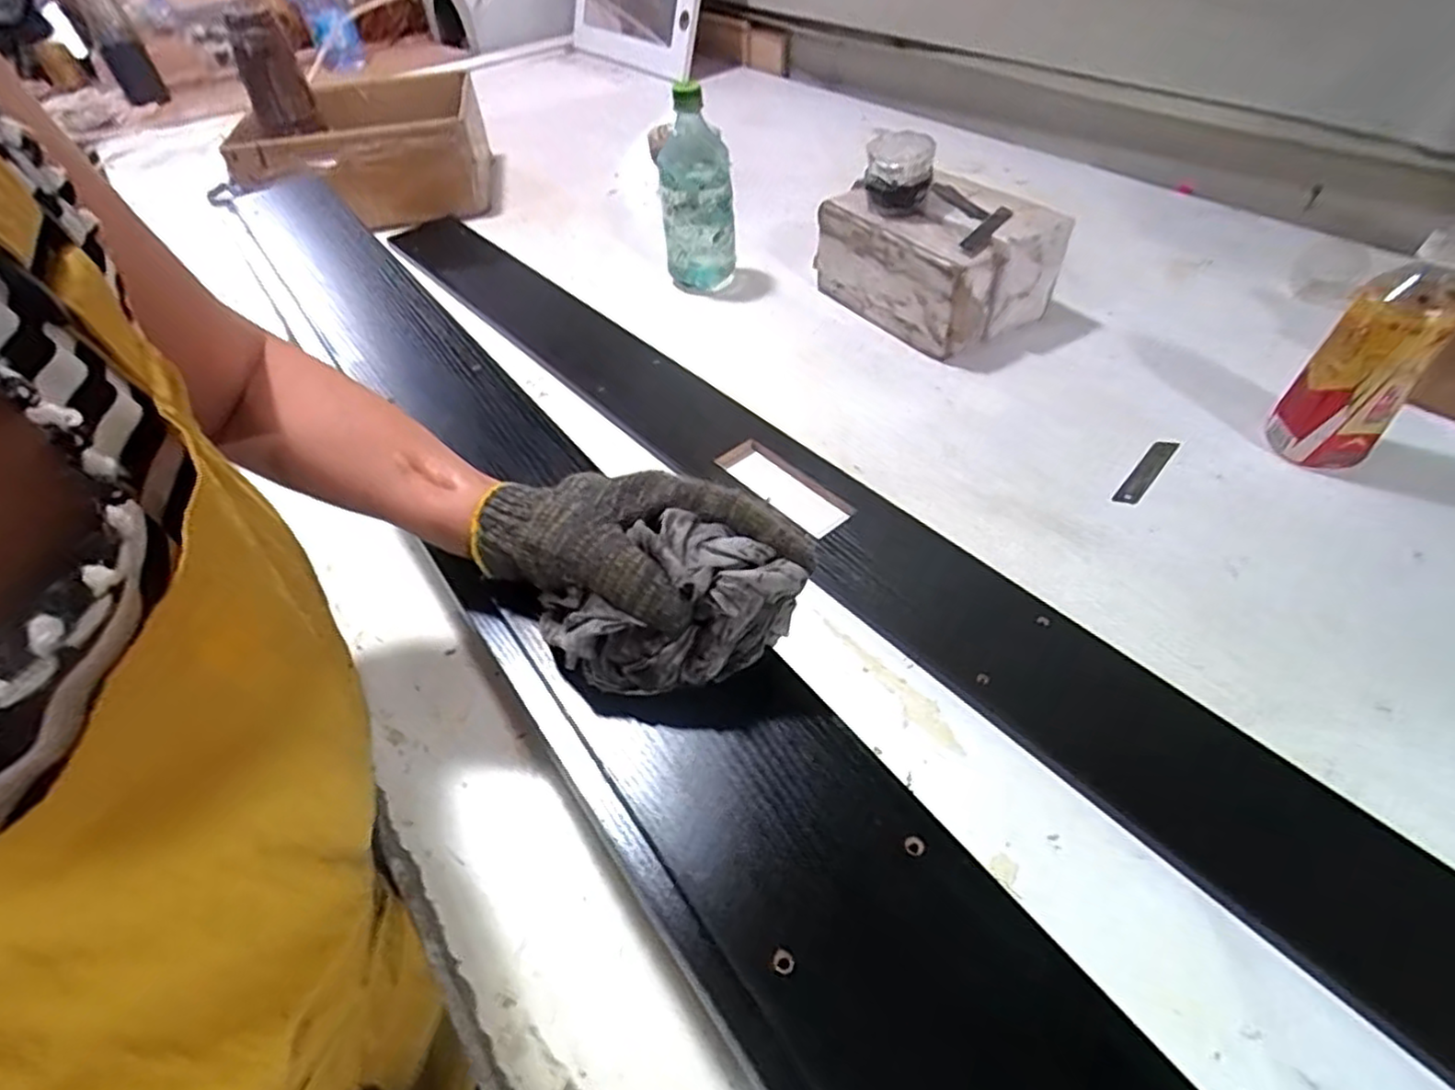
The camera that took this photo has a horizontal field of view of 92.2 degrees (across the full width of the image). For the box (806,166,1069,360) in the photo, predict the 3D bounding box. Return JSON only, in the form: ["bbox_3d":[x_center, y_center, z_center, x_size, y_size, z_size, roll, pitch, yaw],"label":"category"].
[{"bbox_3d":[0.218,-0.308,0.749,0.140,0.115,0.224,-28,52,-19],"label":"box"}]

